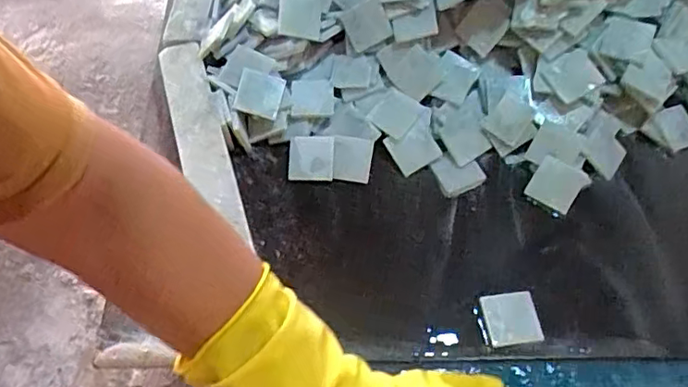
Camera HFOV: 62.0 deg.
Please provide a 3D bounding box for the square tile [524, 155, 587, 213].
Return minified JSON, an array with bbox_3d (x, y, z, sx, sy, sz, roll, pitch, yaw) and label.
[{"bbox_3d":[0.230,-0.009,0.622,0.049,0.006,0.051,31,89,15],"label":"square tile"}]

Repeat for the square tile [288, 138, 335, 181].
[{"bbox_3d":[-0.037,-0.038,0.643,0.051,0.047,0.008,2,12,11],"label":"square tile"}]

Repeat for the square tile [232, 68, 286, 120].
[{"bbox_3d":[-0.096,-0.111,0.645,0.051,0.049,0.010,21,28,7],"label":"square tile"}]

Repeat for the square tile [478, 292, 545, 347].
[{"bbox_3d":[0.162,0.122,0.557,0.053,0.011,0.049,-6,53,-3],"label":"square tile"}]

